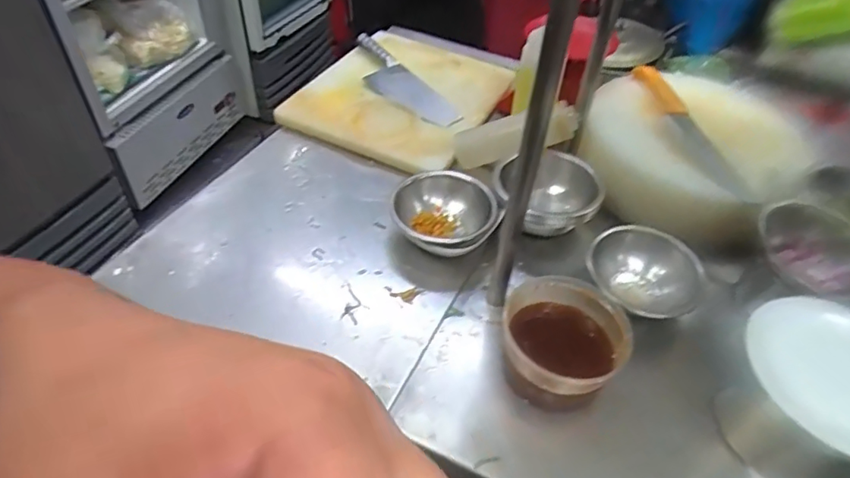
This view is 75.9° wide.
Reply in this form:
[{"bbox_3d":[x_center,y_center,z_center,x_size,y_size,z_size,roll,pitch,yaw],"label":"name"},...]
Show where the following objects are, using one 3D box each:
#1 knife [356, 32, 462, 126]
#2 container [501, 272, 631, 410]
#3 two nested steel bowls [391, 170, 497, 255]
[{"bbox_3d":[-0.061,-0.320,1.090,0.092,0.032,0.321,-26,53,-27],"label":"knife"},{"bbox_3d":[0.168,0.130,0.669,0.139,0.083,0.141,0,45,-5],"label":"container"},{"bbox_3d":[0.025,-0.035,0.824,0.148,0.092,0.136,2,45,-2],"label":"two nested steel bowls"}]

